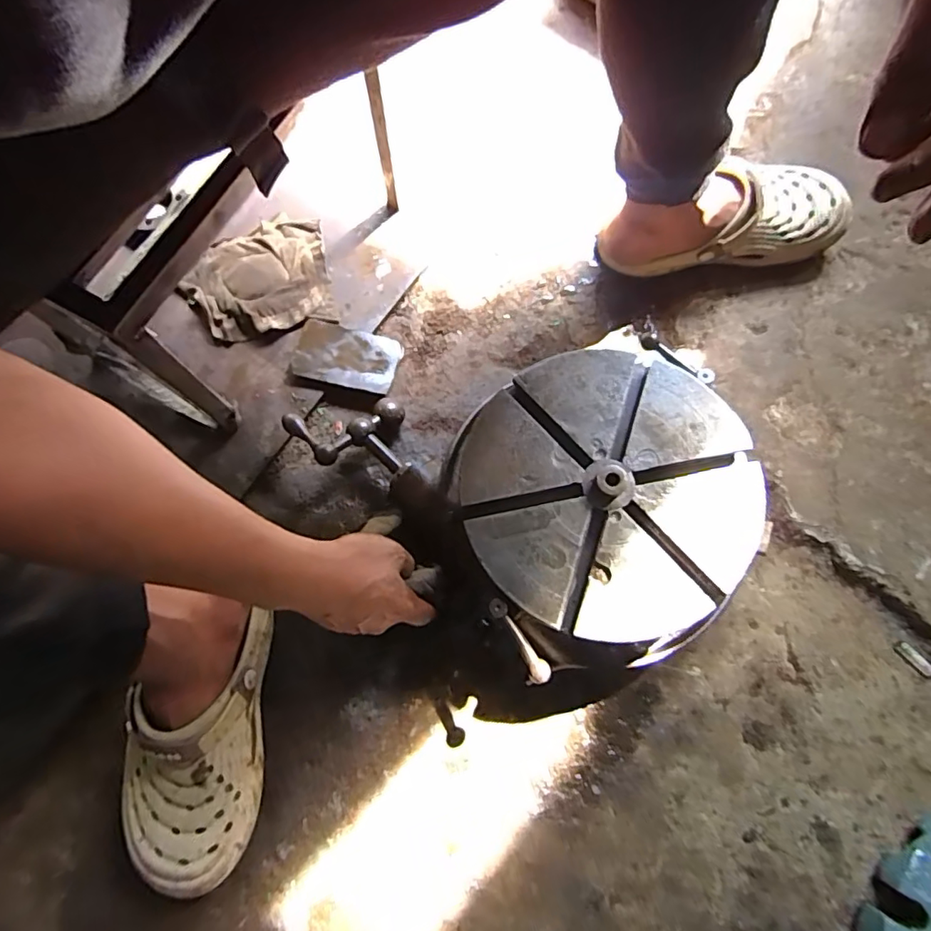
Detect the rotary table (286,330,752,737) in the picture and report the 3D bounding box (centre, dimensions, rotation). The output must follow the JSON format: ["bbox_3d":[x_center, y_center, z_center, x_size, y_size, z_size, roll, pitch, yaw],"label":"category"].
[{"bbox_3d":[0.065,0.064,0.509,0.359,0.142,0.316,-12,73,-2],"label":"rotary table"}]

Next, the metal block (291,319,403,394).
[{"bbox_3d":[-0.133,-0.121,0.598,0.114,0.019,0.070,16,77,5],"label":"metal block"}]

